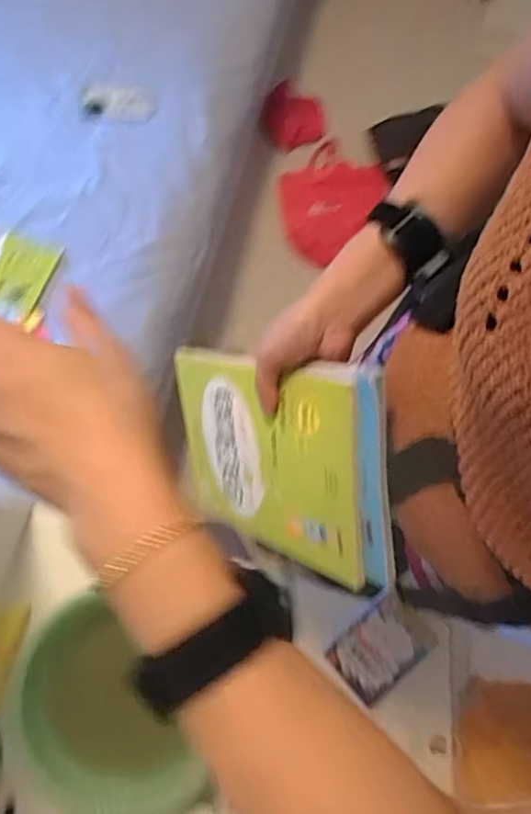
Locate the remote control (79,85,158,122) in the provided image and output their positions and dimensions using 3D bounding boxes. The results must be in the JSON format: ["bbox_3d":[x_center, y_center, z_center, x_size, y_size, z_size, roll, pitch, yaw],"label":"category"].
[{"bbox_3d":[-0.355,-0.740,1.465,0.206,0.049,0.072,-22,77,-36],"label":"remote control"}]

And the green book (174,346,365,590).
[{"bbox_3d":[-0.010,0.044,0.537,0.014,0.230,0.177,-17,108,-38],"label":"green book"}]

